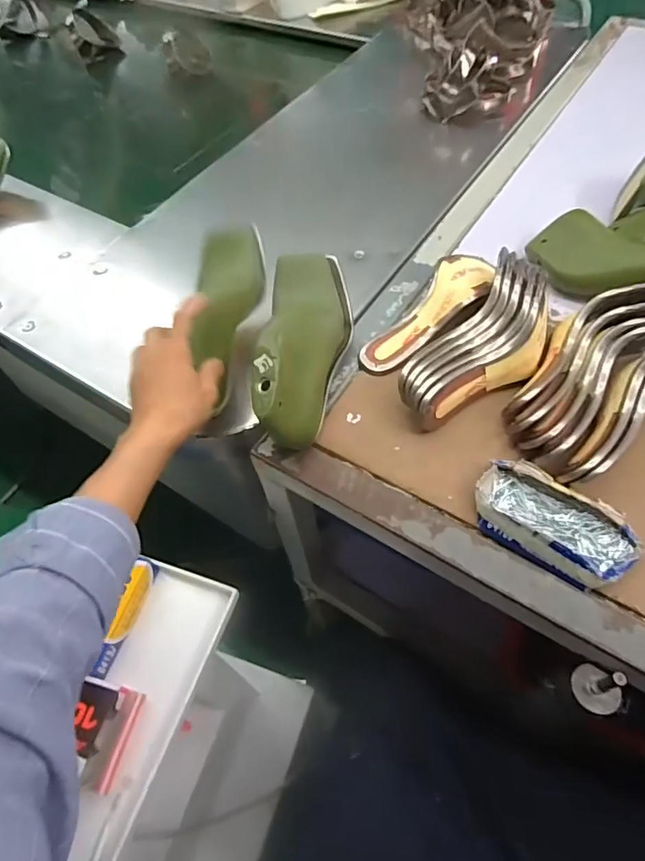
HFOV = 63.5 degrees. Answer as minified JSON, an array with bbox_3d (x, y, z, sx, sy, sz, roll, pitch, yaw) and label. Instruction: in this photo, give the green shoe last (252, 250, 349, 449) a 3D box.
[{"bbox_3d":[-0.018,-0.095,0.555,0.082,0.090,0.228,-2,57,4],"label":"green shoe last"}]

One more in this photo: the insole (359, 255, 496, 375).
[{"bbox_3d":[0.127,-0.137,0.600,0.067,0.035,0.199,35,66,24],"label":"insole"}]

